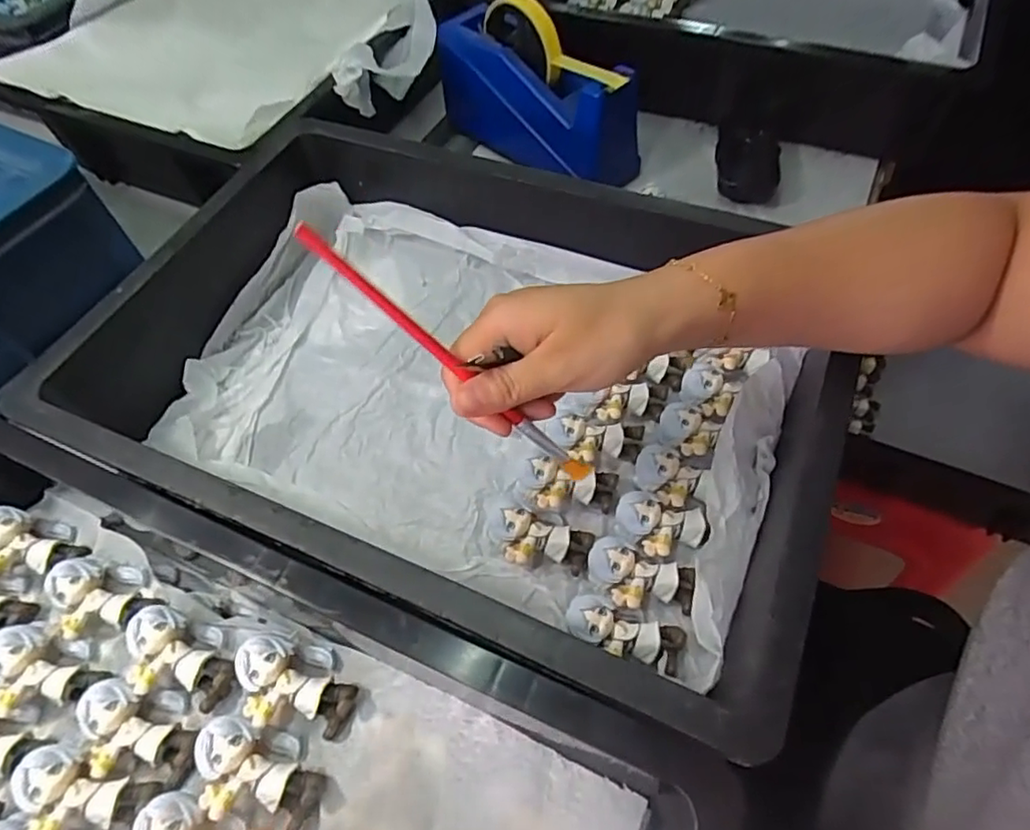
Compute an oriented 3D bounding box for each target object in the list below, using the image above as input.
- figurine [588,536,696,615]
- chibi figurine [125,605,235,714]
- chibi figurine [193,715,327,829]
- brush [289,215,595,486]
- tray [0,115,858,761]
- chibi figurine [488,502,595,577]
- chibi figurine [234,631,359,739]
[{"bbox_3d":[0.071,0.093,0.345,0.060,0.018,0.034,14,59,13],"label":"figurine"},{"bbox_3d":[-0.174,0.126,0.315,0.053,0.025,0.038,19,60,15],"label":"chibi figurine"},{"bbox_3d":[-0.119,0.168,0.285,0.058,0.026,0.037,10,58,10],"label":"chibi figurine"},{"bbox_3d":[-0.027,-0.023,0.269,0.165,0.009,0.007,41,61,-17],"label":"brush"},{"bbox_3d":[-0.042,-0.029,0.404,0.448,0.089,0.308,19,60,15],"label":"tray"},{"bbox_3d":[0.011,0.076,0.364,0.065,0.024,0.032,16,59,14],"label":"chibi figurine"},{"bbox_3d":[-0.110,0.135,0.305,0.056,0.030,0.040,11,58,11],"label":"chibi figurine"}]

